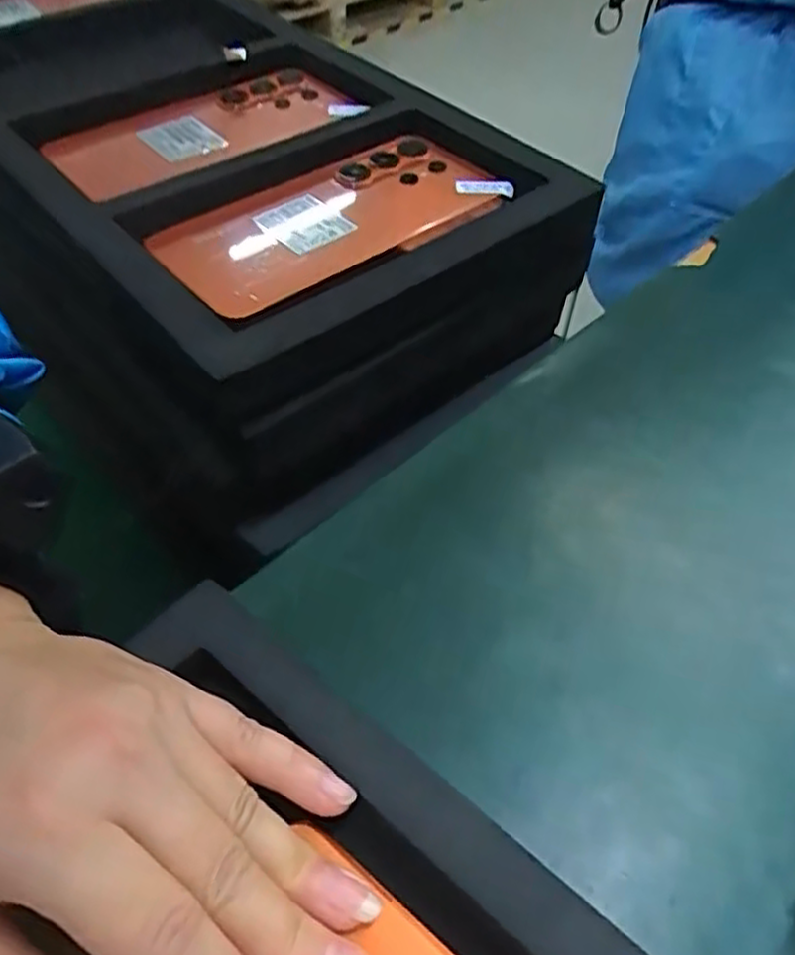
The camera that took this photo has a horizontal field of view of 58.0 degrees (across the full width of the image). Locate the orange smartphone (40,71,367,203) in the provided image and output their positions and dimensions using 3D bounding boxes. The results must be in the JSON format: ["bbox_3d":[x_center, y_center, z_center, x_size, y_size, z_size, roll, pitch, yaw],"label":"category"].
[{"bbox_3d":[-0.107,-0.198,0.405,0.169,0.011,0.069,-33,59,-25],"label":"orange smartphone"}]

